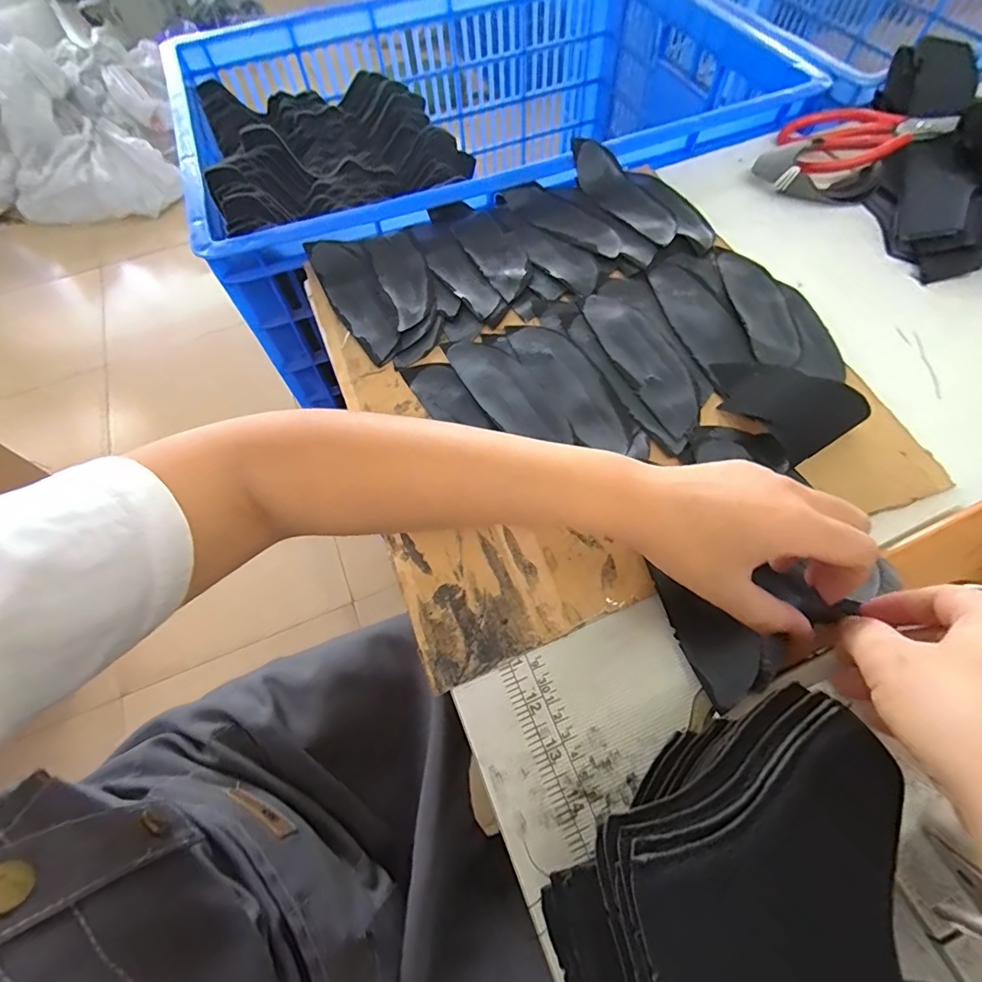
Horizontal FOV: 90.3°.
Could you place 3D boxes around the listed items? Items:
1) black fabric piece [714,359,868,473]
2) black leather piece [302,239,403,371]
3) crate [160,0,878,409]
[{"bbox_3d":[0.198,-0.066,0.337,0.063,0.026,0.091,-30,65,-12],"label":"black fabric piece"},{"bbox_3d":[-0.115,-0.169,0.418,0.047,0.009,0.150,-24,64,-10],"label":"black leather piece"},{"bbox_3d":[-0.020,-0.455,0.653,0.685,0.211,0.482,-24,64,-10],"label":"crate"}]

